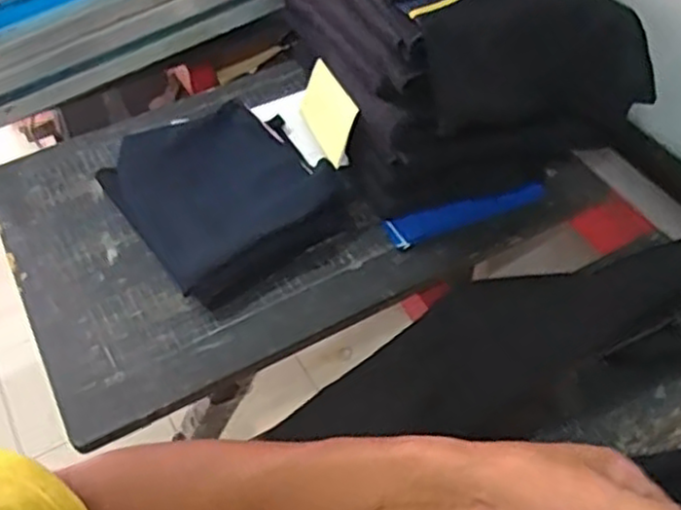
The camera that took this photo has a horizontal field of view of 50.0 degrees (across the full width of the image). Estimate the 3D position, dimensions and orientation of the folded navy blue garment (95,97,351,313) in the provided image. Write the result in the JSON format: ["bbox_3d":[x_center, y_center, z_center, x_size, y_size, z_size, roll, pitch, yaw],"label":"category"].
[{"bbox_3d":[-0.126,-0.075,0.783,0.201,0.076,0.223,-29,54,-20],"label":"folded navy blue garment"}]

